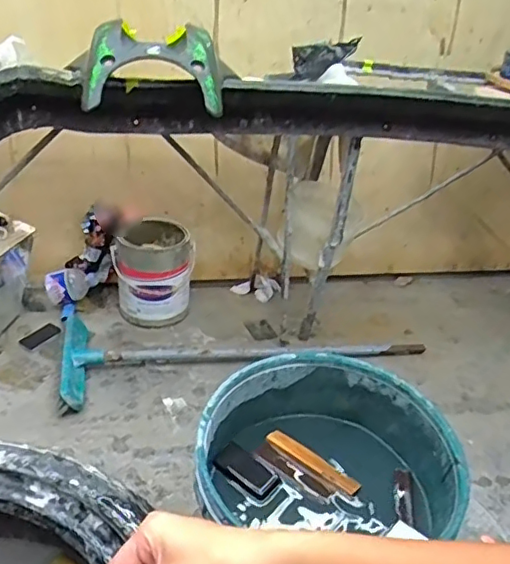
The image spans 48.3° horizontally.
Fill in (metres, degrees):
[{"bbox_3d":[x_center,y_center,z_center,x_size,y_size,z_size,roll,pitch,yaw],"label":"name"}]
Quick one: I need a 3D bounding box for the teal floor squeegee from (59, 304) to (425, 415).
[{"bbox_3d":[-0.016,0.123,1.282,0.801,0.048,0.318,-3,35,-16],"label":"teal floor squeegee"}]

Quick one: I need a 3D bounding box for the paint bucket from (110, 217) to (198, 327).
[{"bbox_3d":[-0.232,-0.021,1.324,0.170,0.194,0.170,5,33,-3],"label":"paint bucket"}]

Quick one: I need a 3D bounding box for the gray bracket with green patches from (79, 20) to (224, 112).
[{"bbox_3d":[-0.155,-0.327,0.879,0.205,0.056,0.174,1,68,-8],"label":"gray bracket with green patches"}]

